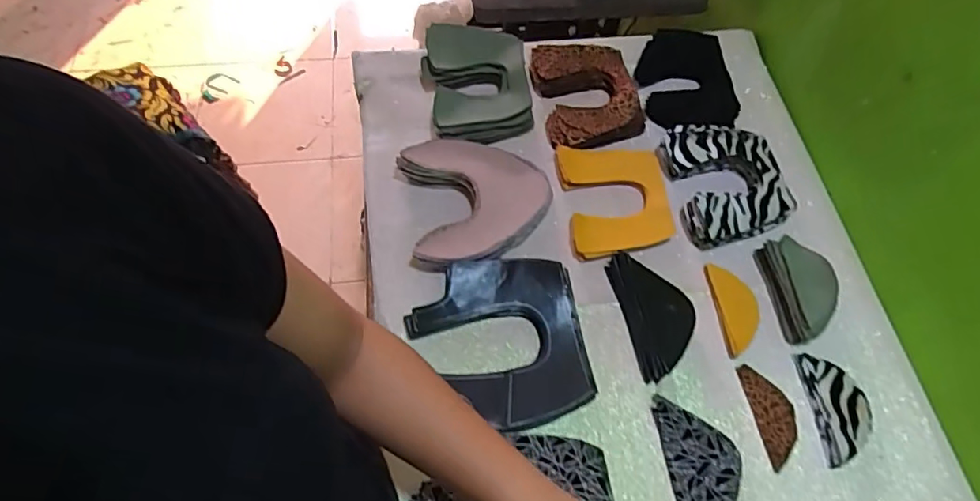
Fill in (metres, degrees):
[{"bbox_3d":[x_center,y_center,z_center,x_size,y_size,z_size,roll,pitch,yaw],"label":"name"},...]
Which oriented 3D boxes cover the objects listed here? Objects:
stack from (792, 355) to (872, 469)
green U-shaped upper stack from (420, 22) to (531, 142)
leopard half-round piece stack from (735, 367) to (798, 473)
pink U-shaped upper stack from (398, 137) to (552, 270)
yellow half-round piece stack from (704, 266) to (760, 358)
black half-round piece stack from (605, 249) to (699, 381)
[{"bbox_3d":[0.372,0.166,0.589,0.057,0.018,0.112,-2,63,-4],"label":"stack"},{"bbox_3d":[-0.017,-0.230,0.749,0.133,0.052,0.187,-8,63,-7],"label":"green U-shaped upper stack"},{"bbox_3d":[0.301,0.173,0.590,0.044,0.004,0.104,-7,63,-6],"label":"leopard half-round piece stack"},{"bbox_3d":[-0.014,-0.060,0.673,0.176,0.057,0.172,-7,63,-7],"label":"pink U-shaped upper stack"},{"bbox_3d":[0.282,0.065,0.634,0.045,0.009,0.107,-2,63,-4],"label":"yellow half-round piece stack"},{"bbox_3d":[0.185,0.066,0.618,0.065,0.027,0.143,-9,63,-7],"label":"black half-round piece stack"}]

